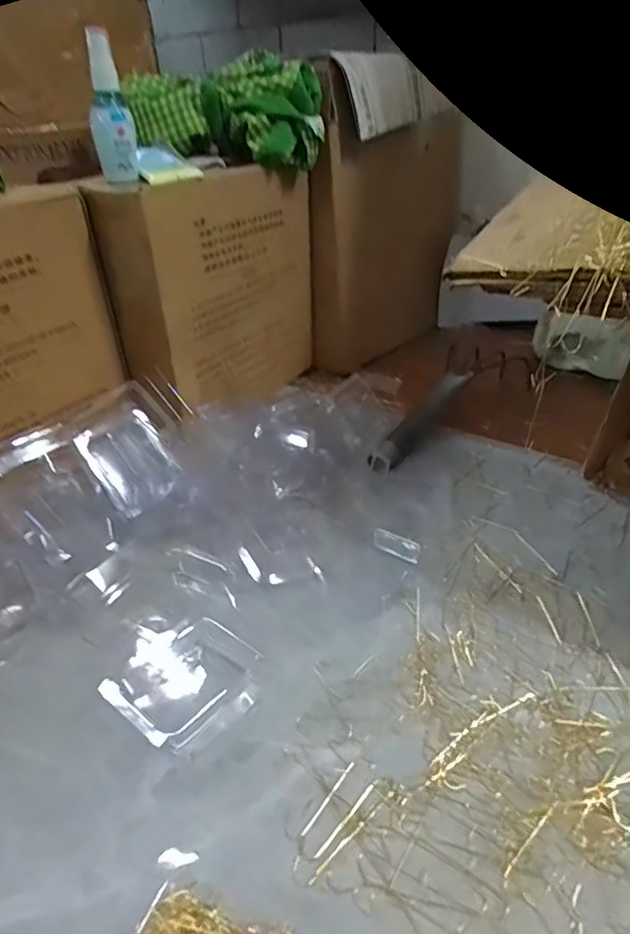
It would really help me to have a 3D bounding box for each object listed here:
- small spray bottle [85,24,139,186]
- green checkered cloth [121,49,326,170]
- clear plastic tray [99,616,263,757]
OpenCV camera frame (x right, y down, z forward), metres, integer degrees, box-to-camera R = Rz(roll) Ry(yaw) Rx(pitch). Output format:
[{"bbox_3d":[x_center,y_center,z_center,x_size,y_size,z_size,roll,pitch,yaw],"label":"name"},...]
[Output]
[{"bbox_3d":[-0.189,-0.326,0.536,0.039,0.116,0.035,-8,33,-10],"label":"small spray bottle"},{"bbox_3d":[-0.100,-0.402,0.665,0.213,0.096,0.107,8,34,16],"label":"green checkered cloth"},{"bbox_3d":[-0.087,0.142,0.395,0.093,0.013,0.087,22,40,33],"label":"clear plastic tray"}]

